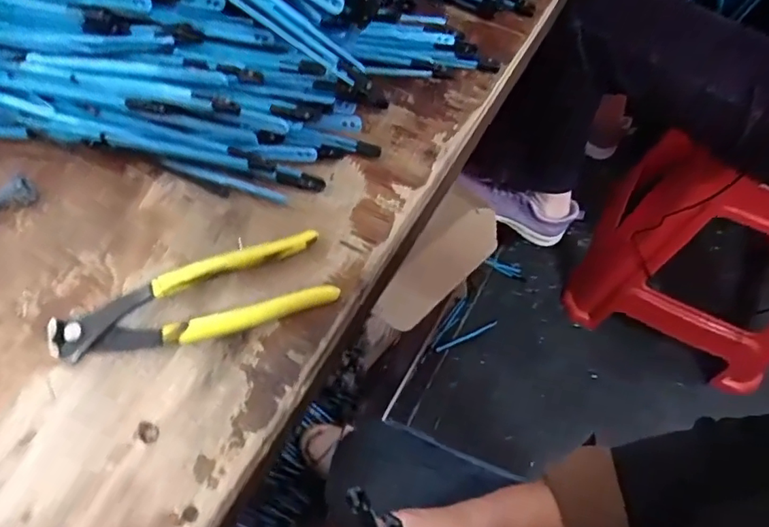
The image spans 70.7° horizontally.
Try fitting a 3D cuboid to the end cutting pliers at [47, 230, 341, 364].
[{"bbox_3d":[-0.114,0.025,0.329,0.162,0.013,0.051,-18,63,-11],"label":"end cutting pliers"}]

